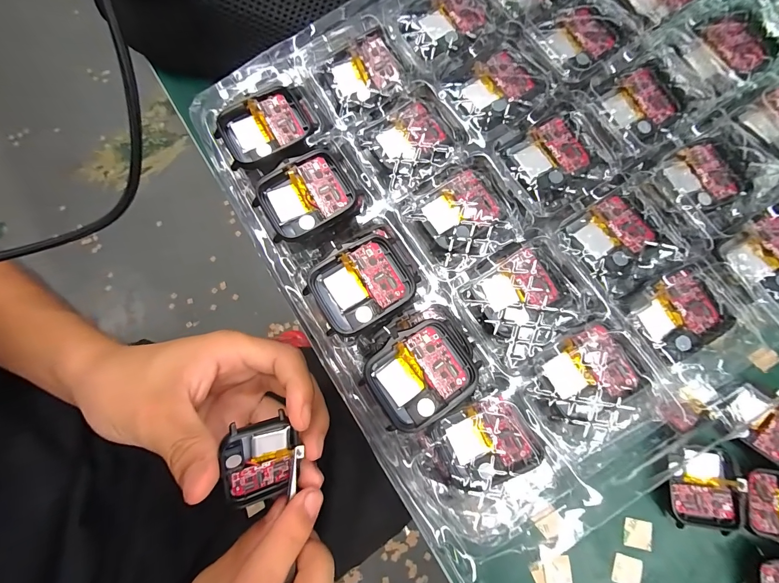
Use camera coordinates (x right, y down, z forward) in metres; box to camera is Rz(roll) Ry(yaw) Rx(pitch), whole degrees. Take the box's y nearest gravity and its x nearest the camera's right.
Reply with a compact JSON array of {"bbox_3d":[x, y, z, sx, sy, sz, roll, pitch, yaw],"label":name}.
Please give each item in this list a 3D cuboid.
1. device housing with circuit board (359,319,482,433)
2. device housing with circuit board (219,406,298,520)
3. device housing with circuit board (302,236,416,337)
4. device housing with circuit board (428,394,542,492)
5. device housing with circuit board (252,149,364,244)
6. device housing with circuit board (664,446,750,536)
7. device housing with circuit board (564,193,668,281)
[{"bbox_3d":[0.014,0.036,0.147,0.047,0.008,0.037,-34,80,-4],"label":"device housing with circuit board"},{"bbox_3d":[-0.066,0.089,0.172,0.035,0.008,0.051,-12,111,-28],"label":"device housing with circuit board"},{"bbox_3d":[-0.013,-0.004,0.153,0.045,0.007,0.038,-31,80,-3],"label":"device housing with circuit board"},{"bbox_3d":[0.044,0.069,0.152,0.042,0.010,0.034,-24,79,-2],"label":"device housing with circuit board"},{"bbox_3d":[-0.041,-0.048,0.165,0.045,0.008,0.037,-31,80,-3],"label":"device housing with circuit board"},{"bbox_3d":[0.179,0.113,0.192,0.035,0.017,0.042,6,80,4],"label":"device housing with circuit board"},{"bbox_3d":[0.112,-0.026,0.166,0.036,0.007,0.038,-30,80,-3],"label":"device housing with circuit board"}]

